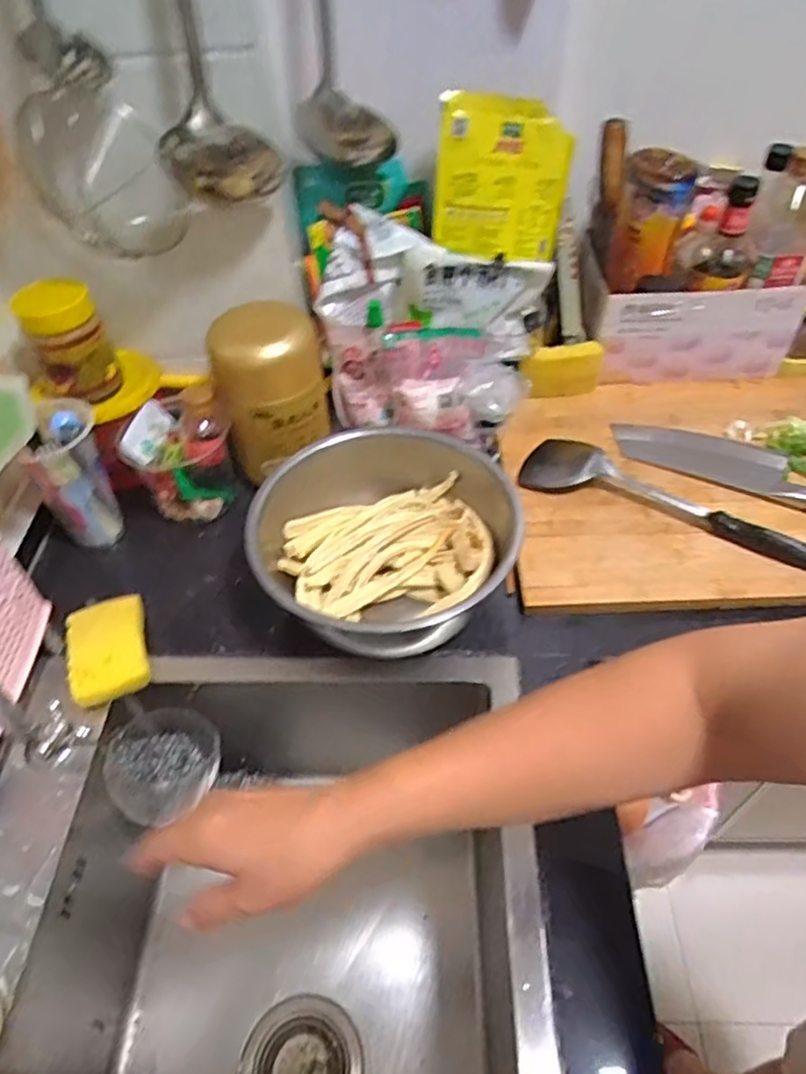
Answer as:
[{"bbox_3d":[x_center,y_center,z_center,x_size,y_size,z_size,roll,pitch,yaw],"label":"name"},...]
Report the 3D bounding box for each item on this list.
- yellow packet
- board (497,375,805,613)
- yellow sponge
[{"bbox_3d":[0.106,-0.374,0.708,0.137,0.143,0.033,-6,25,-21],"label":"yellow packet"},{"bbox_3d":[0.396,-0.072,0.750,0.554,0.030,0.333,-1,47,0],"label":"board"},{"bbox_3d":[-0.280,0.108,0.643,0.068,0.025,0.105,-16,49,-14],"label":"yellow sponge"}]

